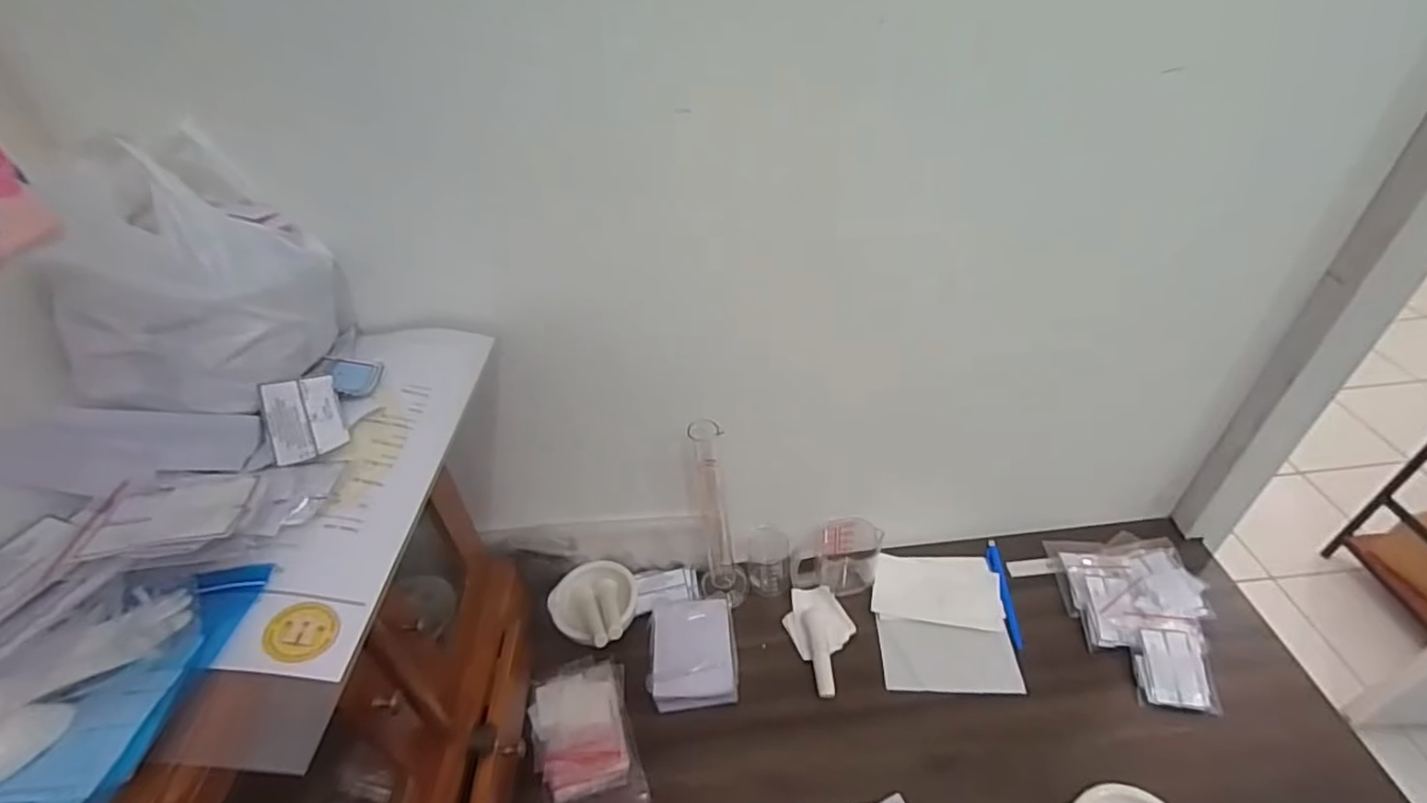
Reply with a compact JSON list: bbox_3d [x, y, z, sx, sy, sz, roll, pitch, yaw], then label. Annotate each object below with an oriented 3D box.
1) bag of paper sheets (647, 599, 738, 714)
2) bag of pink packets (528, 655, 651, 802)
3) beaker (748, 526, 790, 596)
[{"bbox_3d":[-0.023,0.275,0.684,0.095,0.048,0.116,-5,41,2],"label":"bag of paper sheets"},{"bbox_3d":[-0.133,0.346,0.634,0.099,0.024,0.153,-17,42,-11],"label":"bag of pink packets"},{"bbox_3d":[0.067,0.195,0.745,0.048,0.076,0.049,-2,41,6],"label":"beaker"}]

